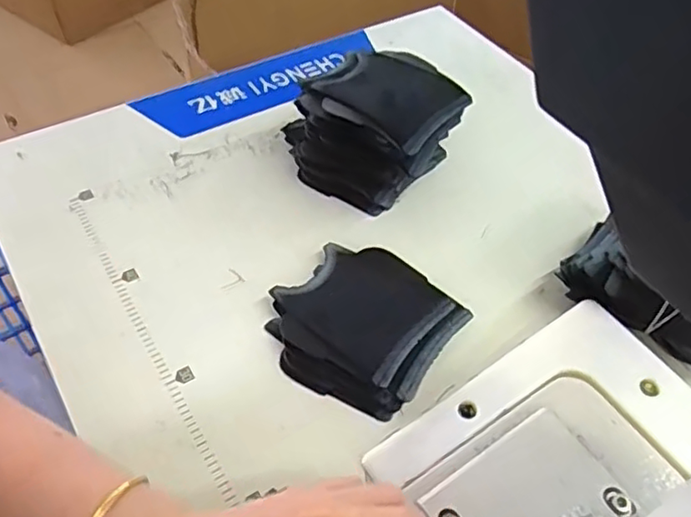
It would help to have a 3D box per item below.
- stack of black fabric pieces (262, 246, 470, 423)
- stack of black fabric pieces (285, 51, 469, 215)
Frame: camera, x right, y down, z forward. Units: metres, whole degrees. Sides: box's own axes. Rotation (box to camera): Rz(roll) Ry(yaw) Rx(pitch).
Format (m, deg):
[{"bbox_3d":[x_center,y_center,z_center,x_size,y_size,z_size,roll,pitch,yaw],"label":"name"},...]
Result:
[{"bbox_3d":[0.013,0.045,0.439,0.118,0.018,0.119,38,58,25],"label":"stack of black fabric pieces"},{"bbox_3d":[0.024,-0.113,0.529,0.118,0.082,0.117,34,57,23],"label":"stack of black fabric pieces"}]

